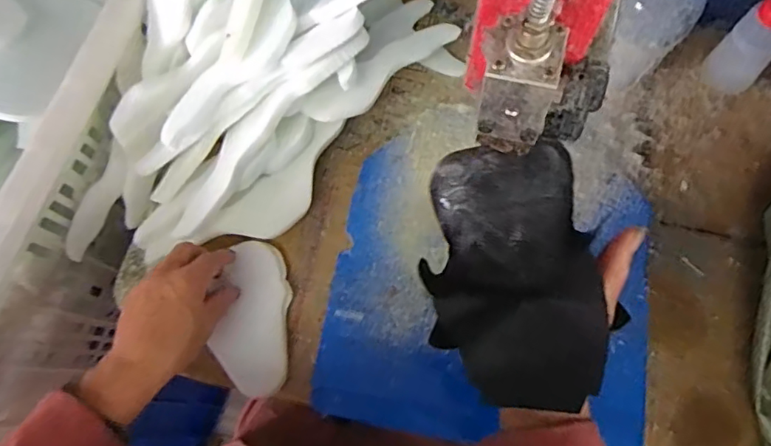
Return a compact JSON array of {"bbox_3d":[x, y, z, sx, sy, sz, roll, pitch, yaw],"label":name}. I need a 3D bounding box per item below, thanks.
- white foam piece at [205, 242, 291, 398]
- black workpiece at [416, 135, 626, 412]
[{"bbox_3d":[-0.128,0.090,0.541,0.069,0.015,0.142,-2,77,1],"label":"white foam piece"},{"bbox_3d":[0.087,0.036,0.388,0.111,0.065,0.171,-5,73,0],"label":"black workpiece"}]

